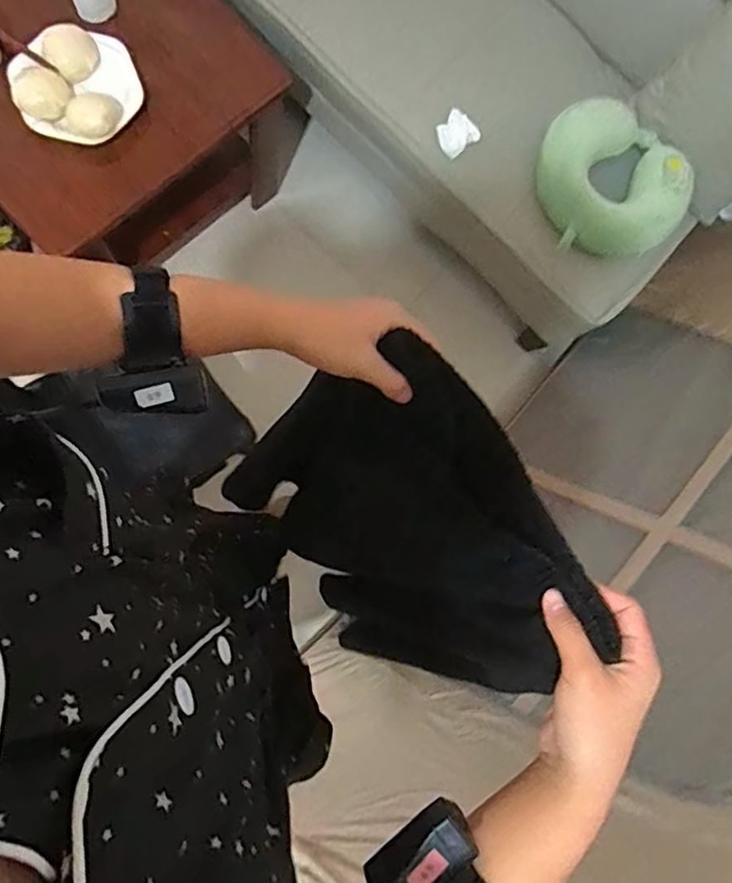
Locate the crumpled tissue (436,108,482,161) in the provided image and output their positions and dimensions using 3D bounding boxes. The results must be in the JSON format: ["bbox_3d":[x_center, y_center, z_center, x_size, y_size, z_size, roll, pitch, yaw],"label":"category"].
[{"bbox_3d":[0.176,-0.591,1.177,0.072,0.050,0.070,-37,81,-8],"label":"crumpled tissue"}]

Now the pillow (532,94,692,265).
[{"bbox_3d":[0.449,-0.492,1.156,0.243,0.086,0.301,-36,80,-7],"label":"pillow"}]

